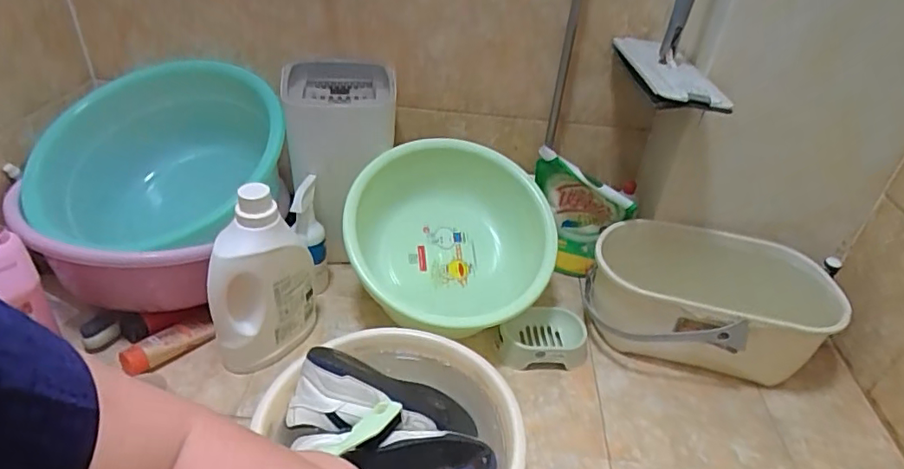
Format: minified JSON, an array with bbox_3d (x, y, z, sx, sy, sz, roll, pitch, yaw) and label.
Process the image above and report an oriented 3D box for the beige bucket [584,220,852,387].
[{"bbox_3d":[0.446,0.137,1.013,0.389,0.191,0.222,13,38,12],"label":"beige bucket"}]

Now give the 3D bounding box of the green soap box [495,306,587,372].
[{"bbox_3d":[0.164,0.196,1.030,0.168,0.061,0.108,0,37,-5],"label":"green soap box"}]

